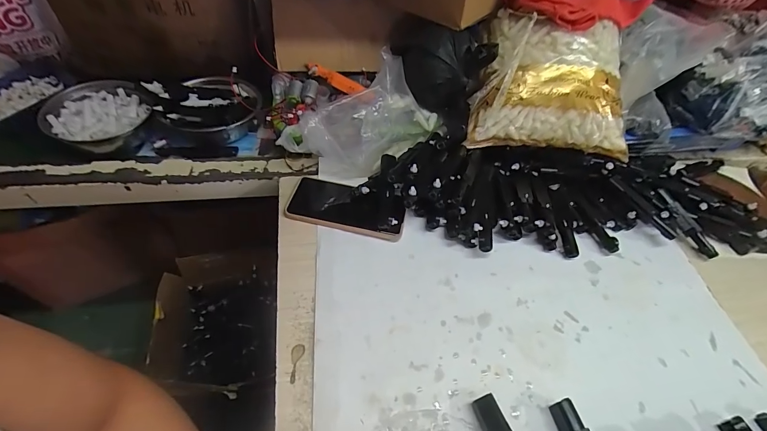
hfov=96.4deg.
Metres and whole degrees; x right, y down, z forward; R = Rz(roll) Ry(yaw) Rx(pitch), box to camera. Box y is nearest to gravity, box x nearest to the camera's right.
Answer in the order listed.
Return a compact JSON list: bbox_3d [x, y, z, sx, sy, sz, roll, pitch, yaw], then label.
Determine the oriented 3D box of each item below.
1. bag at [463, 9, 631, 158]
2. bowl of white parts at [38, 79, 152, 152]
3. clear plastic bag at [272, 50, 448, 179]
[{"bbox_3d":[0.257,-0.194,0.513,0.234,0.196,0.080,8,14,4],"label":"bag"},{"bbox_3d":[-0.432,-0.145,0.530,0.134,0.054,0.132,3,53,-4],"label":"bowl of white parts"},{"bbox_3d":[-0.026,-0.145,0.530,0.230,0.110,0.129,-31,62,-26],"label":"clear plastic bag"}]

